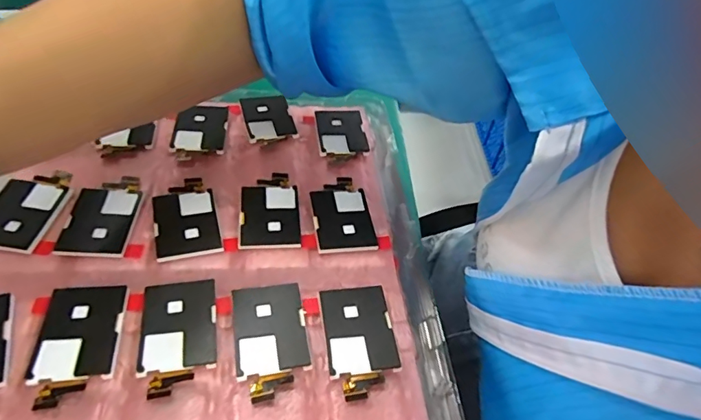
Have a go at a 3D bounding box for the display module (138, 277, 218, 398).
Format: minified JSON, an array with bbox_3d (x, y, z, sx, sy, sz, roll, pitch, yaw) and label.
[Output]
[{"bbox_3d":[-0.083,0.060,0.234,0.035,0.006,0.057,-5,48,-12],"label":"display module"}]

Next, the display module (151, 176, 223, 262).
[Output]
[{"bbox_3d":[-0.096,0.004,0.283,0.035,0.004,0.056,-9,50,-19],"label":"display module"}]

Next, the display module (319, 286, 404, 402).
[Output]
[{"bbox_3d":[0.005,0.064,0.244,0.035,0.008,0.056,-3,47,-11],"label":"display module"}]

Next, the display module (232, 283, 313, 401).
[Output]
[{"bbox_3d":[-0.039,0.063,0.238,0.034,0.007,0.057,-5,48,-12],"label":"display module"}]

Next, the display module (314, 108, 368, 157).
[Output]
[{"bbox_3d":[-0.007,-0.056,0.350,0.034,0.004,0.046,-1,53,-9],"label":"display module"}]

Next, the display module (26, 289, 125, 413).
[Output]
[{"bbox_3d":[-0.127,0.062,0.227,0.038,0.005,0.057,-3,51,-10],"label":"display module"}]

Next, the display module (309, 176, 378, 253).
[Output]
[{"bbox_3d":[-0.006,0.002,0.299,0.034,0.004,0.057,-6,49,-12],"label":"display module"}]

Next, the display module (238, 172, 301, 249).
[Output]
[{"bbox_3d":[-0.049,-0.001,0.294,0.034,0.004,0.057,-2,49,-9],"label":"display module"}]

